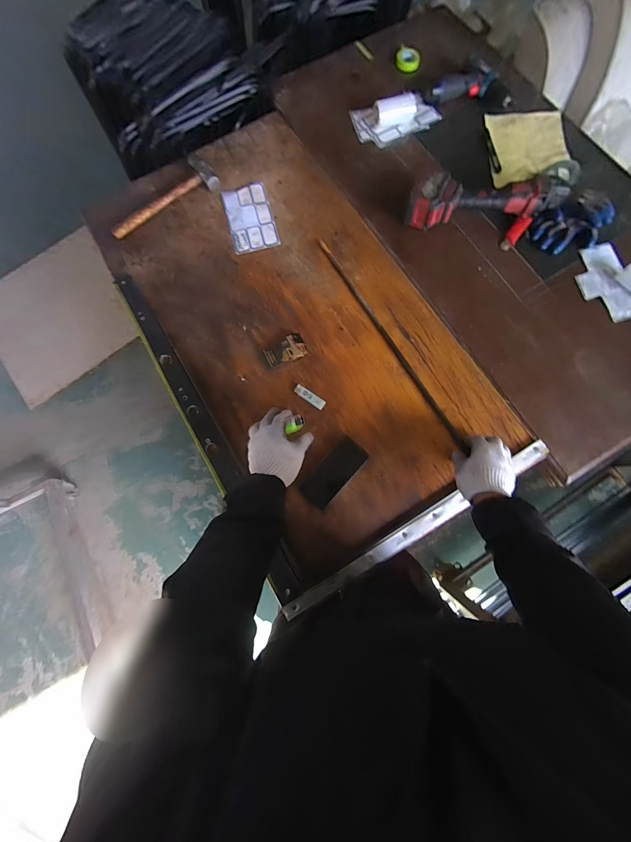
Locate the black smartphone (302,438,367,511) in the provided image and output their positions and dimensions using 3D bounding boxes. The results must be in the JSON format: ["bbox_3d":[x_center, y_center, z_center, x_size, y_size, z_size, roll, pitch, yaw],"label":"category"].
[{"bbox_3d":[0.042,0.112,0.655,0.071,0.006,0.155,42,82,10],"label":"black smartphone"}]

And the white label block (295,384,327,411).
[{"bbox_3d":[-0.014,-0.055,0.692,0.078,0.010,0.024,35,81,9],"label":"white label block"}]

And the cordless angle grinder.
[{"bbox_3d":[0.430,-0.532,0.744,0.394,0.100,0.143,-6,77,1],"label":"cordless angle grinder"}]

